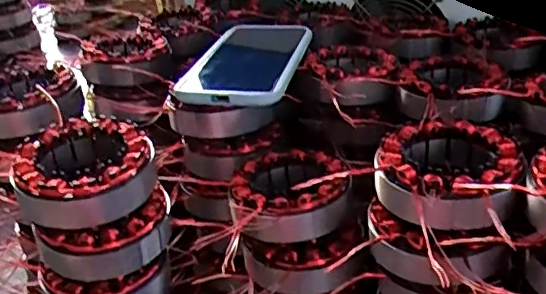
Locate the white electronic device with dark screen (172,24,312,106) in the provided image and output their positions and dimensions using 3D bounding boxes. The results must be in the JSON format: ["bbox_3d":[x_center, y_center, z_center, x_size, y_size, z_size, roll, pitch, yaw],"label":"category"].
[{"bbox_3d":[-0.020,-0.076,0.489,0.089,0.009,0.168,2,30,15],"label":"white electronic device with dark screen"}]

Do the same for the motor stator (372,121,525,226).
[{"bbox_3d":[0.106,0.023,0.353,0.085,0.042,0.094,3,29,15],"label":"motor stator"}]

